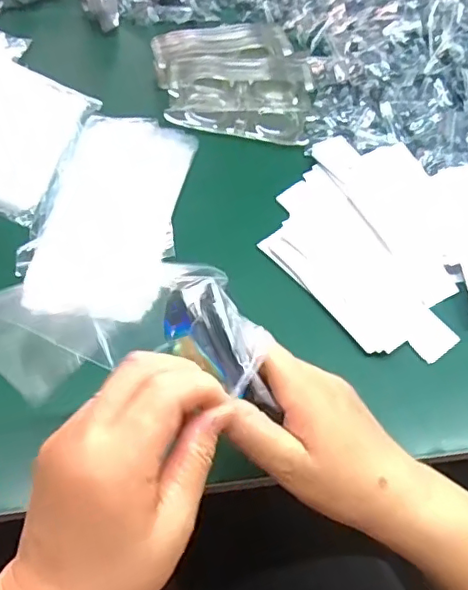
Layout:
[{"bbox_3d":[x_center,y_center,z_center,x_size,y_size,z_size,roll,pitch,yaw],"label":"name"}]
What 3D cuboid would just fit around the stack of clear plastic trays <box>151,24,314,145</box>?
[{"bbox_3d":[-0.001,-0.245,0.612,0.162,0.038,0.176,-2,58,-6],"label":"stack of clear plastic trays"}]

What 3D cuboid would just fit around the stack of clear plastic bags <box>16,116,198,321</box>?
[{"bbox_3d":[-0.114,-0.089,0.517,0.127,0.014,0.240,6,57,0],"label":"stack of clear plastic bags"}]

